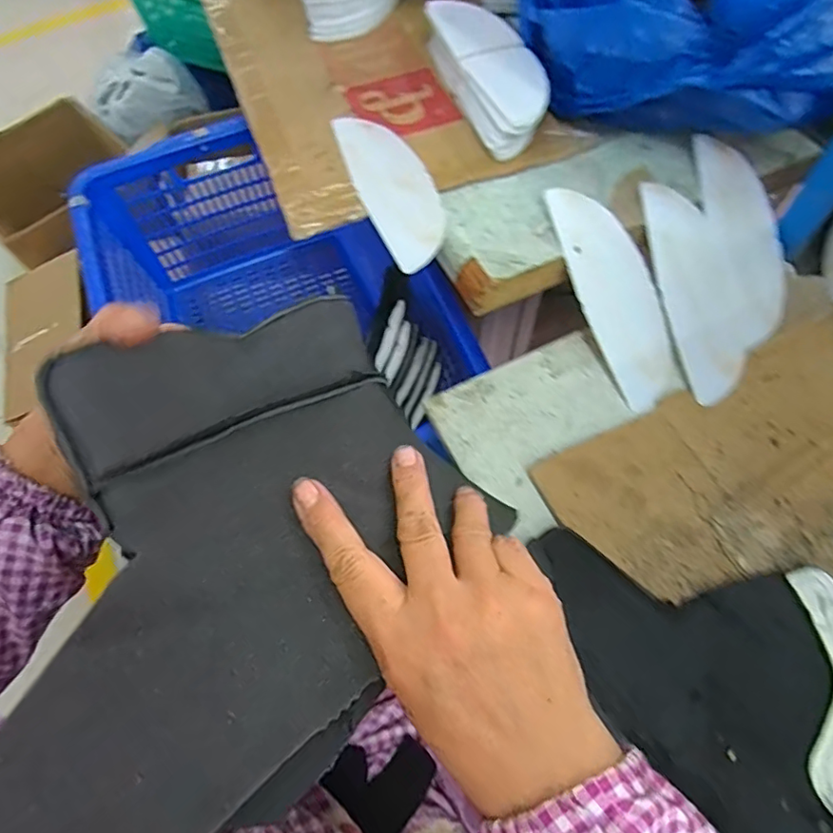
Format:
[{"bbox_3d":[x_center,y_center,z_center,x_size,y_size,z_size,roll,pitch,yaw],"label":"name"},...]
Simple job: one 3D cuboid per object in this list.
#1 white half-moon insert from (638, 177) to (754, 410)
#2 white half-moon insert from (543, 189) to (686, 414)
[{"bbox_3d":[0.261,-0.118,0.513,0.076,0.009,0.205,-9,79,-1],"label":"white half-moon insert"},{"bbox_3d":[0.184,-0.113,0.511,0.070,0.015,0.207,-22,88,-7],"label":"white half-moon insert"}]

